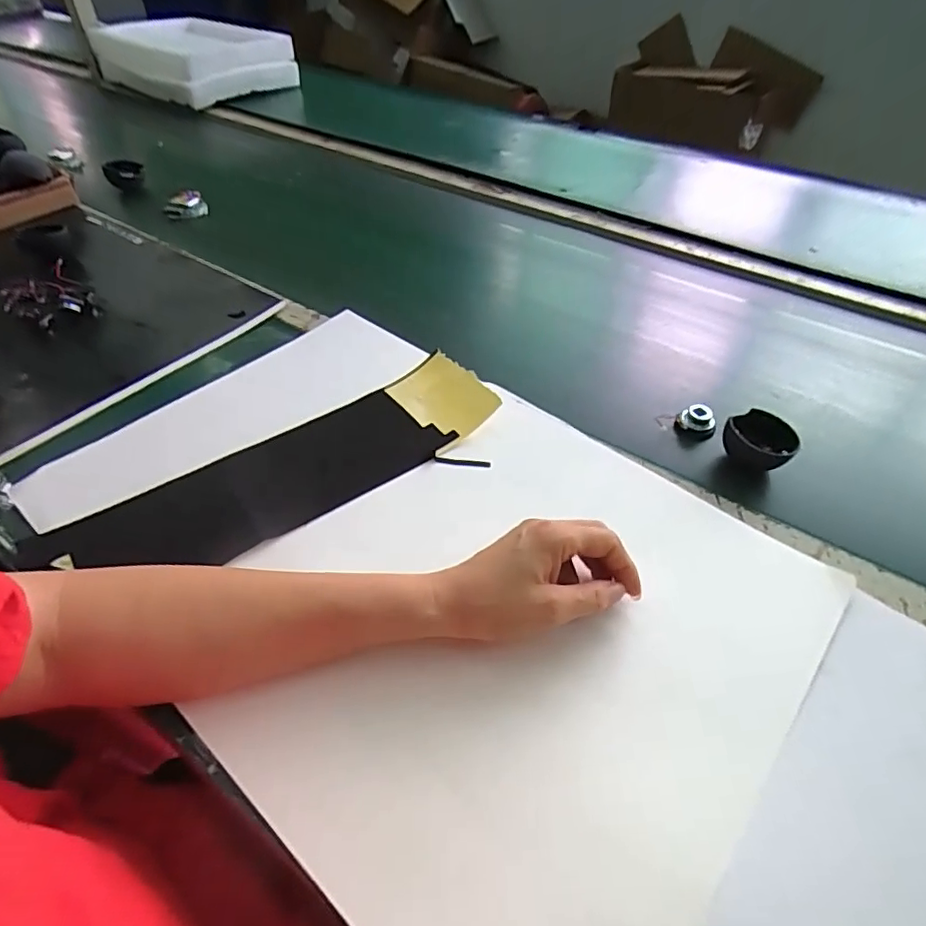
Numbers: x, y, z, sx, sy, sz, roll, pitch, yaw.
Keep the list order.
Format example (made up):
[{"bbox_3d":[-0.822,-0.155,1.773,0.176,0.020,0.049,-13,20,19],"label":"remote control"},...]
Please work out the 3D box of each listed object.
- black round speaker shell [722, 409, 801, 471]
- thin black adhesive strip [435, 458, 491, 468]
[{"bbox_3d":[0.262,-0.017,0.503,0.047,0.030,0.058,-14,47,-16],"label":"black round speaker shell"},{"bbox_3d":[0.000,0.000,0.495,0.048,0.004,0.005,4,45,2],"label":"thin black adhesive strip"}]

